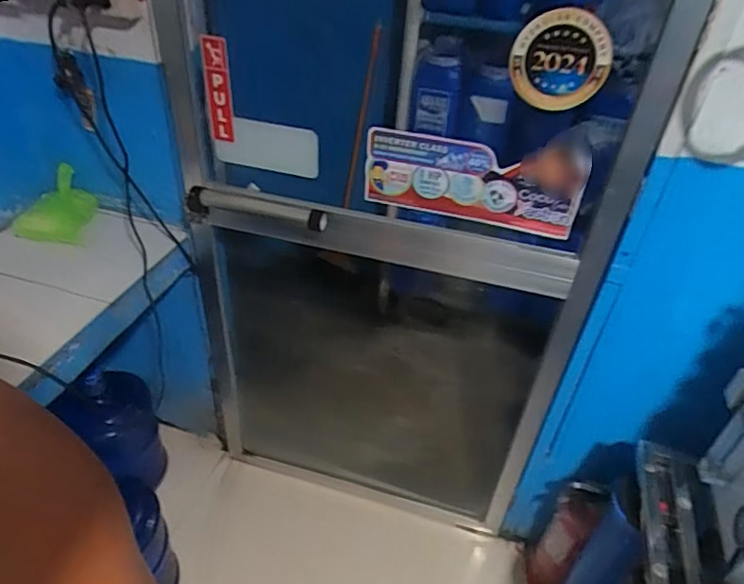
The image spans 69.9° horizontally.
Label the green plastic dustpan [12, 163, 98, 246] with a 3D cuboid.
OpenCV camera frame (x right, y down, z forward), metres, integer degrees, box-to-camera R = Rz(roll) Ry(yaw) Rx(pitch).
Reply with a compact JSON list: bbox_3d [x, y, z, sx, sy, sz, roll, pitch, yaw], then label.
[{"bbox_3d":[-0.748,-0.206,1.264,0.156,0.047,0.192,8,72,3],"label":"green plastic dustpan"}]

